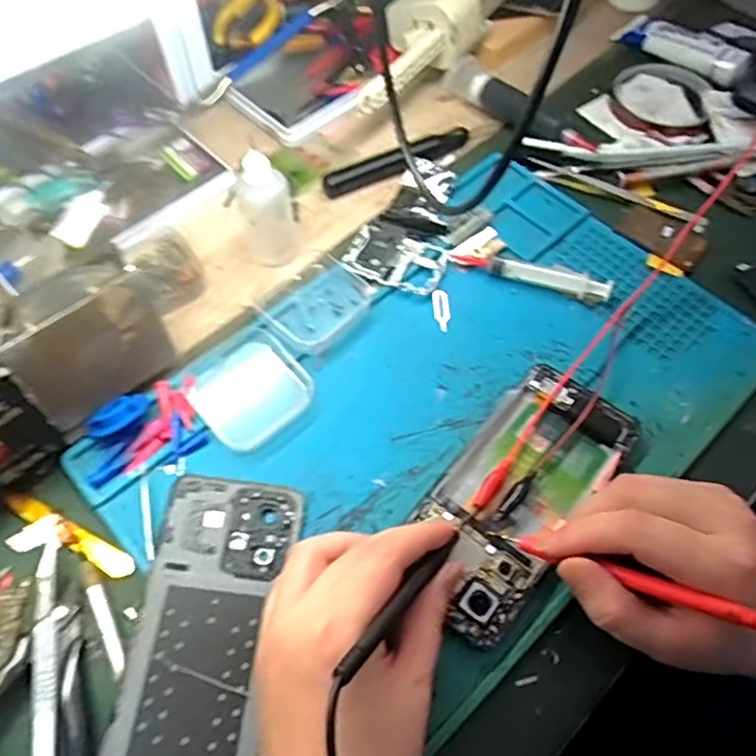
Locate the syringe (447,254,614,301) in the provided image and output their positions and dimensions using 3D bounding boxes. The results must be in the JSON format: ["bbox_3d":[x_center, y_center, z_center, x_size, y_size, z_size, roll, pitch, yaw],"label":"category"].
[{"bbox_3d":[0.103,-0.072,0.431,0.106,0.014,0.015,18,61,9],"label":"syringe"}]

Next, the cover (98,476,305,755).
[{"bbox_3d":[-0.084,0.126,0.315,0.068,0.006,0.156,6,60,2],"label":"cover"}]

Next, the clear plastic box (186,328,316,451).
[{"bbox_3d":[-0.077,0.005,0.381,0.063,0.013,0.061,-40,68,-21],"label":"clear plastic box"}]

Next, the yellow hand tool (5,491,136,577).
[{"bbox_3d":[-0.167,0.084,0.348,0.085,0.004,0.013,27,63,14],"label":"yellow hand tool"}]

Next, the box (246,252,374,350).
[{"bbox_3d":[-0.041,-0.051,0.416,0.069,0.013,0.058,-40,68,-21],"label":"box"}]

